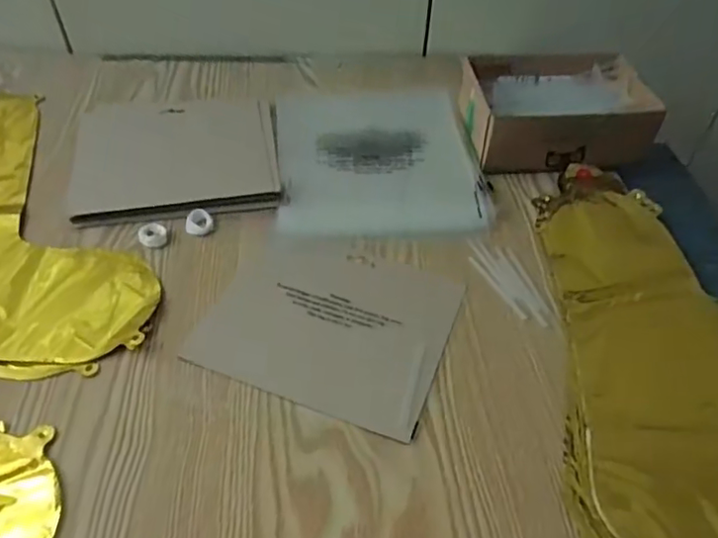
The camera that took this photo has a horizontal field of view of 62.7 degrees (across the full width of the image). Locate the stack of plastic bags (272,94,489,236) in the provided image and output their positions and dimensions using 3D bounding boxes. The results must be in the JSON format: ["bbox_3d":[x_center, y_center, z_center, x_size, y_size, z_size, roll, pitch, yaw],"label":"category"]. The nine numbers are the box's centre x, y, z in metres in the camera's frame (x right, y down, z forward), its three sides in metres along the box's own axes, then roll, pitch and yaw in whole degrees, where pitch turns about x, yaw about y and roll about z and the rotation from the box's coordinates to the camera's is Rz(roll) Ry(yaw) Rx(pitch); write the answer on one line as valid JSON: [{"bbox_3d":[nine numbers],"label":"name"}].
[{"bbox_3d":[0.016,-0.127,0.634,0.200,0.013,0.234,-3,48,-5],"label":"stack of plastic bags"}]

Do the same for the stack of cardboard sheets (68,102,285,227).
[{"bbox_3d":[-0.190,-0.119,0.619,0.205,0.010,0.178,-6,48,-8],"label":"stack of cardboard sheets"}]

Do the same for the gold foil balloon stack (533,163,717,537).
[{"bbox_3d":[0.258,0.077,0.476,0.198,0.028,0.422,7,48,4],"label":"gold foil balloon stack"}]

